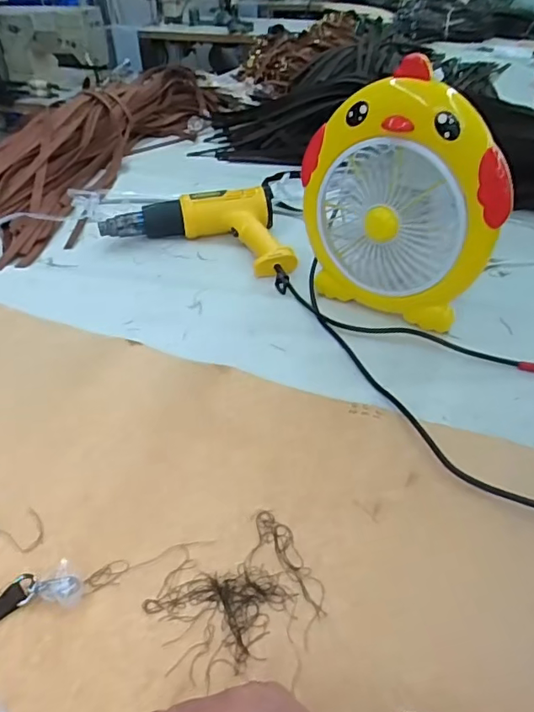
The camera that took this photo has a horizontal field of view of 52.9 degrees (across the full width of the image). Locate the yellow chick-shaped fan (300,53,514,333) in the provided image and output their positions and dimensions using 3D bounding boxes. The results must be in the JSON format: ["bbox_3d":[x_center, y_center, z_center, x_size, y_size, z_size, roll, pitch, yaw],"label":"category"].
[{"bbox_3d":[0.154,-0.172,0.636,0.241,0.267,0.085,28,47,32],"label":"yellow chick-shaped fan"}]

